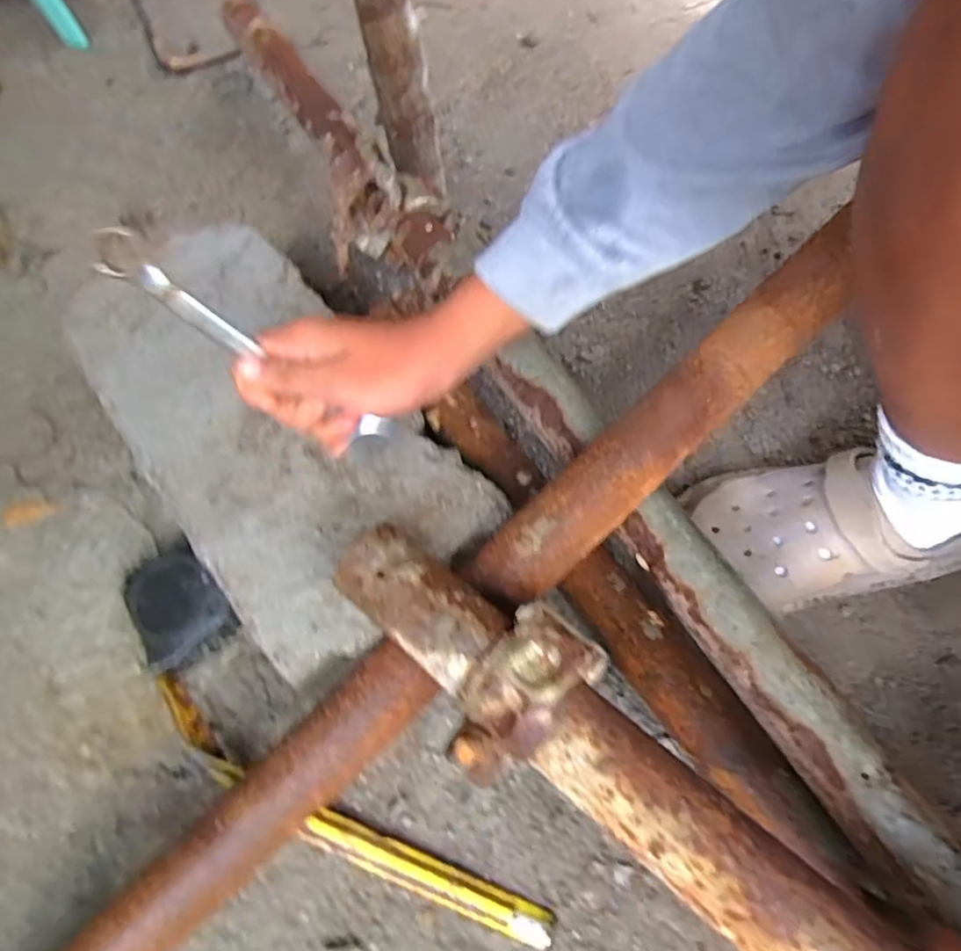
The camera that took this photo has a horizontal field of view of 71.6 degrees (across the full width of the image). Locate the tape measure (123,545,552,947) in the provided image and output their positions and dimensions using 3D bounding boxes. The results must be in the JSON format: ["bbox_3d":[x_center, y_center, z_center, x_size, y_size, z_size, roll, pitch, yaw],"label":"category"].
[{"bbox_3d":[-0.130,0.204,0.474,0.389,0.052,0.092,38,71,19],"label":"tape measure"}]

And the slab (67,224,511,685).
[{"bbox_3d":[-0.163,-0.048,0.491,0.180,0.023,0.367,-37,67,-15],"label":"slab"}]

